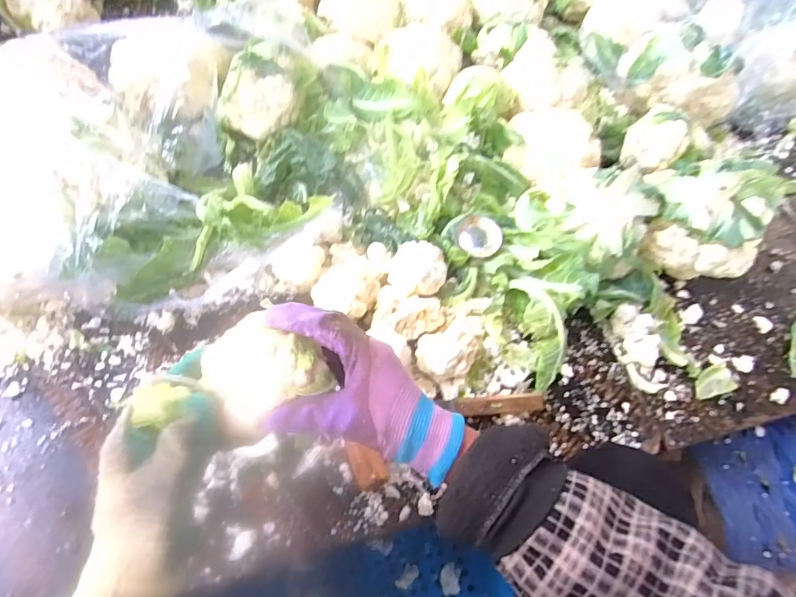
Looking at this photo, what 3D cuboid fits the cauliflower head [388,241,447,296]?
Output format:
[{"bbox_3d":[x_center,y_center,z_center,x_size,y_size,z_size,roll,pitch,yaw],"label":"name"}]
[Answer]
[{"bbox_3d":[0.025,-0.040,0.619,0.070,0.047,0.082,7,55,0],"label":"cauliflower head"}]

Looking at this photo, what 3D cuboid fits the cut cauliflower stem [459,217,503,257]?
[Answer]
[{"bbox_3d":[0.114,-0.084,0.658,0.055,0.023,0.056,20,56,9],"label":"cut cauliflower stem"}]

